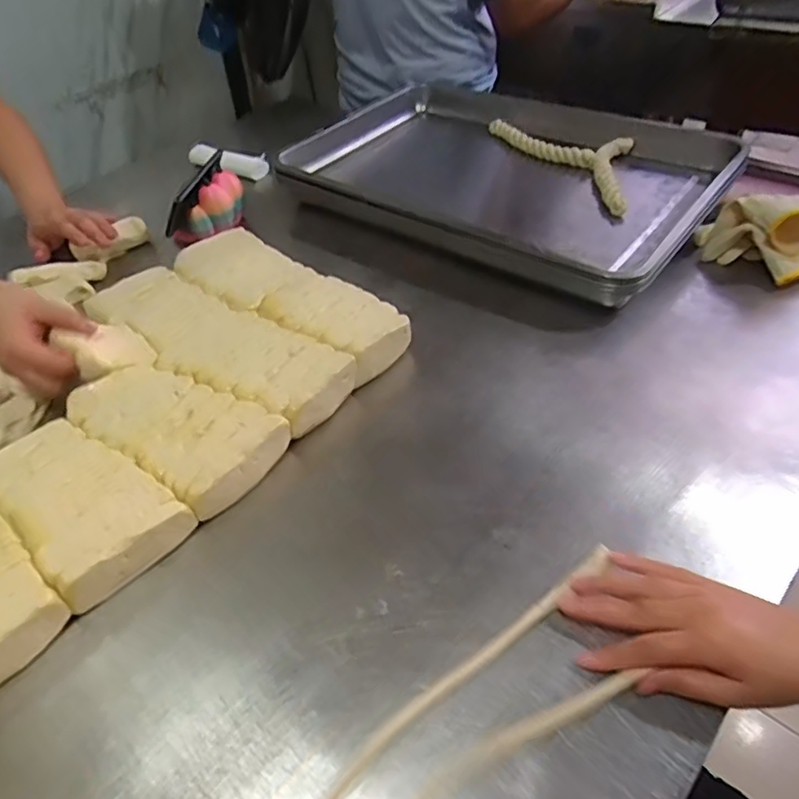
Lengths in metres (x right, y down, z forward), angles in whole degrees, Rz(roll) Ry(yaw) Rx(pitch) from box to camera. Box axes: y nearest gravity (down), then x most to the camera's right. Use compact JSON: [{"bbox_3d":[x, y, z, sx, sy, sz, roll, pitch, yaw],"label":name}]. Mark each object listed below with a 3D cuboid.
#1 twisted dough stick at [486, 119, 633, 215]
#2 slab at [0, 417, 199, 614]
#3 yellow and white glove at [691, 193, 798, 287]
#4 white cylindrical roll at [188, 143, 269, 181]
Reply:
[{"bbox_3d":[0.280,-0.377,0.897,0.126,0.025,0.346,-21,48,-14],"label":"twisted dough stick"},{"bbox_3d":[-0.283,0.090,0.525,0.193,0.042,0.106,29,57,30],"label":"slab"},{"bbox_3d":[0.424,-0.200,0.691,0.062,0.090,0.147,-34,53,-24],"label":"yellow and white glove"},{"bbox_3d":[-0.283,-0.397,0.991,0.124,0.028,0.032,8,44,-17],"label":"white cylindrical roll"}]

